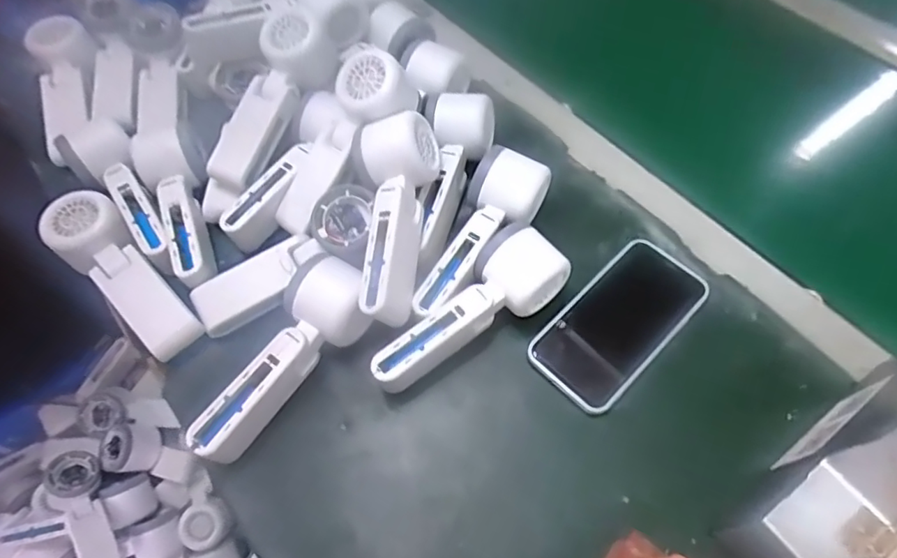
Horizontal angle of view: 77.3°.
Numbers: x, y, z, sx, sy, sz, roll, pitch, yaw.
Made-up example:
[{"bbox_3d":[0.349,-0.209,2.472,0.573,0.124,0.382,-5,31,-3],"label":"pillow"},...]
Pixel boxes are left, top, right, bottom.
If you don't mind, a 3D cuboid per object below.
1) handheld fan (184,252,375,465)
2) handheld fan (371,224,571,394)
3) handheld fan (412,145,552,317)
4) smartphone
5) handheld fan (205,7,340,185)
[{"bbox_3d":[-0.114,0.058,0.402,0.056,0.050,0.163,26,65,16],"label":"handheld fan"},{"bbox_3d":[0.016,0.030,0.426,0.161,0.062,0.053,-38,66,-18],"label":"handheld fan"},{"bbox_3d":[0.022,-0.035,0.444,0.050,0.048,0.154,28,65,17],"label":"handheld fan"},{"bbox_3d":[0.133,0.032,0.437,0.074,0.008,0.148,40,69,22],"label":"smartphone"},{"bbox_3d":[-0.155,-0.159,0.491,0.062,0.050,0.173,25,83,17],"label":"handheld fan"}]

